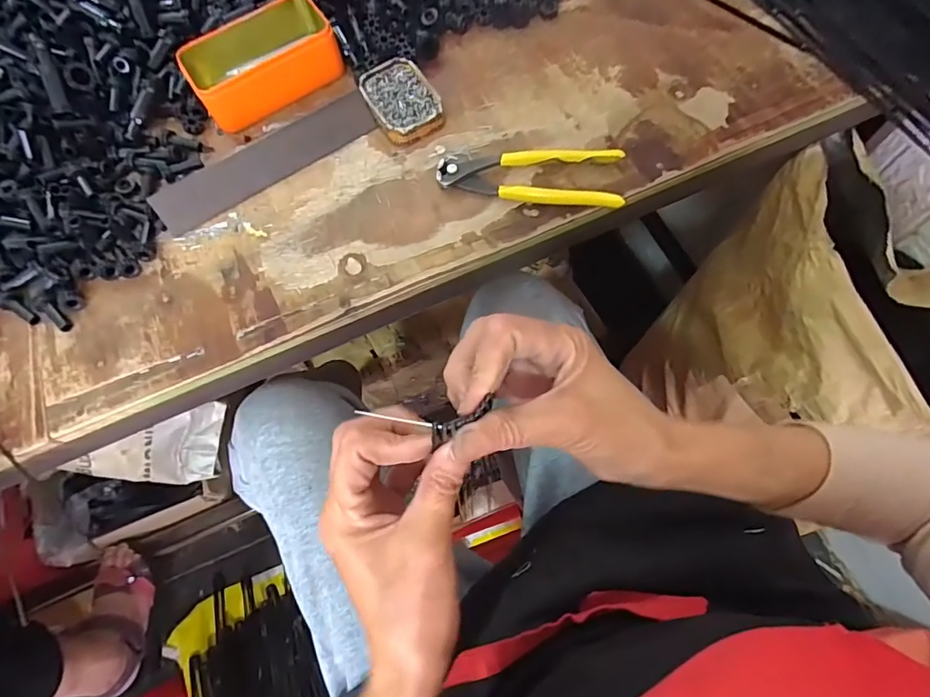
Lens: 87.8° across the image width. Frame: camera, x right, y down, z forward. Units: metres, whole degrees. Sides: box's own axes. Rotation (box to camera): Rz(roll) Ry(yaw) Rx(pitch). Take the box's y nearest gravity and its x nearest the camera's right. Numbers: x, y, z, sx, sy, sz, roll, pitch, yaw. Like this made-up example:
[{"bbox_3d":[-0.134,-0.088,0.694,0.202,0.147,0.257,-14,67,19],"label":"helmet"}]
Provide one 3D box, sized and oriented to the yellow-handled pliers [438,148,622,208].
[{"bbox_3d":[0.057,-0.158,0.435,0.162,0.018,0.051,7,70,5],"label":"yellow-handled pliers"}]

